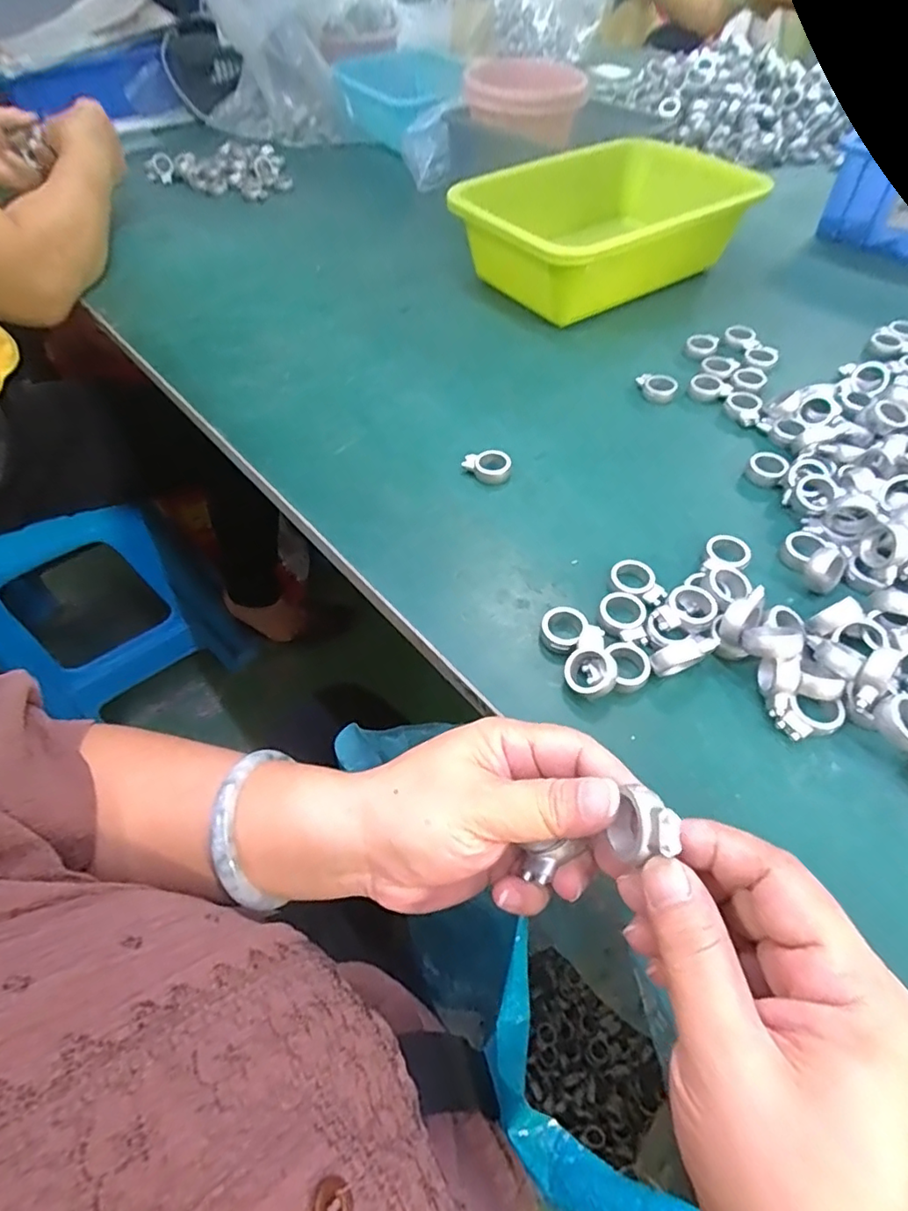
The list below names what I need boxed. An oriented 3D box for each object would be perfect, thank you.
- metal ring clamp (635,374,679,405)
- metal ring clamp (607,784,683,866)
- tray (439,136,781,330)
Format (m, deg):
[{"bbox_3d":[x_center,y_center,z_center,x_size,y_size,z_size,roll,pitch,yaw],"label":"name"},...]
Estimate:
[{"bbox_3d":[0.165,-0.178,0.458,0.033,0.012,0.026,17,57,14],"label":"metal ring clamp"},{"bbox_3d":[0.067,0.078,0.193,0.011,0.027,0.021,12,21,-19],"label":"metal ring clamp"},{"bbox_3d":[0.155,-0.374,0.558,0.282,0.080,0.184,-26,57,-16],"label":"tray"}]

